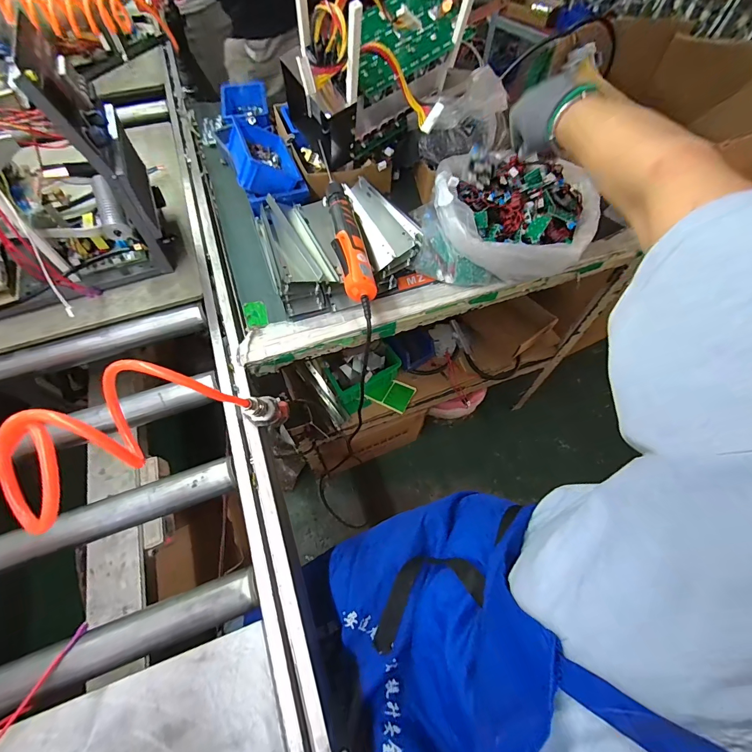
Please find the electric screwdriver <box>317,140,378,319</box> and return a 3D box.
[{"bbox_3d":[-0.056,-0.257,0.582,0.046,0.033,0.369,-11,62,-6],"label":"electric screwdriver"}]

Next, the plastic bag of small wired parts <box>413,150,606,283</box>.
[{"bbox_3d":[0.211,-0.277,0.601,0.274,0.119,0.202,-5,62,-3],"label":"plastic bag of small wired parts"}]

